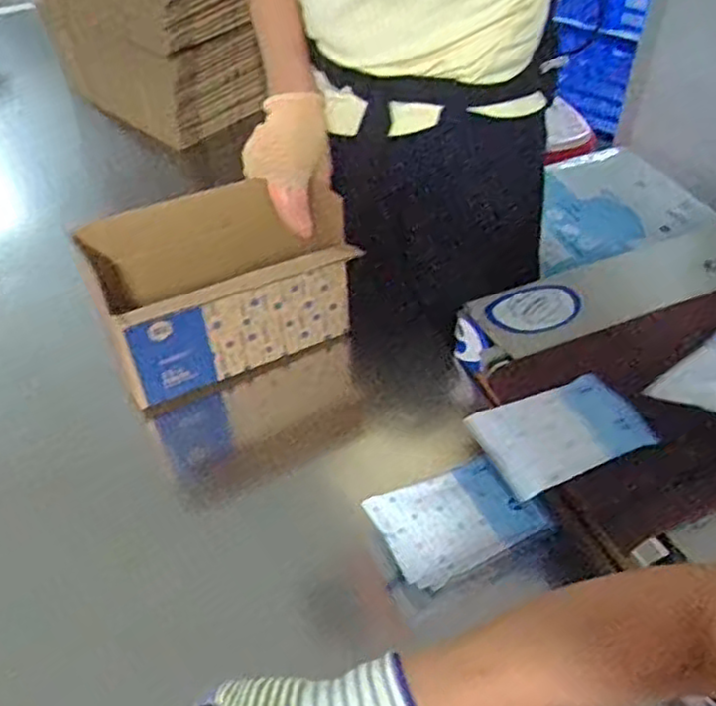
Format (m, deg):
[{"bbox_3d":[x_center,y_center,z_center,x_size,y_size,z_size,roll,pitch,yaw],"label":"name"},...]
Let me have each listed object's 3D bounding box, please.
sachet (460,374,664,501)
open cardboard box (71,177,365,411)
[{"bbox_3d":[0.170,0.066,0.606,0.134,0.022,0.077,-17,66,-17],"label":"sachet"},{"bbox_3d":[-0.142,-0.070,0.755,0.244,0.161,0.115,-21,48,-18],"label":"open cardboard box"}]

